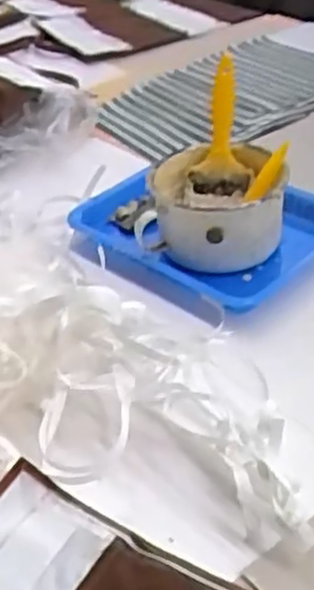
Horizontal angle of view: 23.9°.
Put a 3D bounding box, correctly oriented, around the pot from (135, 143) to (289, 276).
[{"bbox_3d":[0.066,-0.103,0.819,0.144,0.085,0.144,7,38,15],"label":"pot"}]

